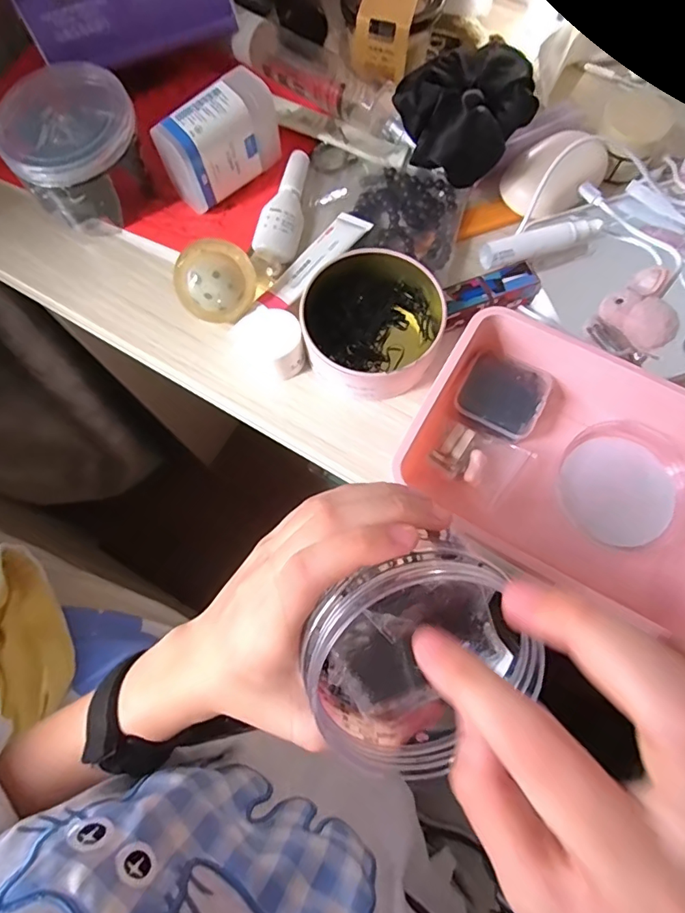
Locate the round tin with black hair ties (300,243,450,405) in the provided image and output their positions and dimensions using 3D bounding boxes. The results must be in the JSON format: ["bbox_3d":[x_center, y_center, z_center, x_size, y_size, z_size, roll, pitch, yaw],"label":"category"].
[{"bbox_3d":[0.025,-0.096,0.346,0.089,0.044,0.108,38,77,11],"label":"round tin with black hair ties"}]

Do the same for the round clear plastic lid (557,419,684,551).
[{"bbox_3d":[0.186,0.019,0.317,0.080,0.019,0.079,0,73,1],"label":"round clear plastic lid"}]

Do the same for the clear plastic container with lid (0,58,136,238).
[{"bbox_3d":[-0.194,-0.225,0.363,0.076,0.069,0.091,43,78,12],"label":"clear plastic container with lid"}]

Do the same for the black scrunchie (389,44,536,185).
[{"bbox_3d":[0.096,-0.248,0.356,0.105,0.062,0.089,-23,74,-6],"label":"black scrunchie"}]

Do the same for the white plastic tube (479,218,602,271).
[{"bbox_3d":[0.142,-0.154,0.348,0.089,0.014,0.016,-20,74,-5],"label":"white plastic tube"}]

